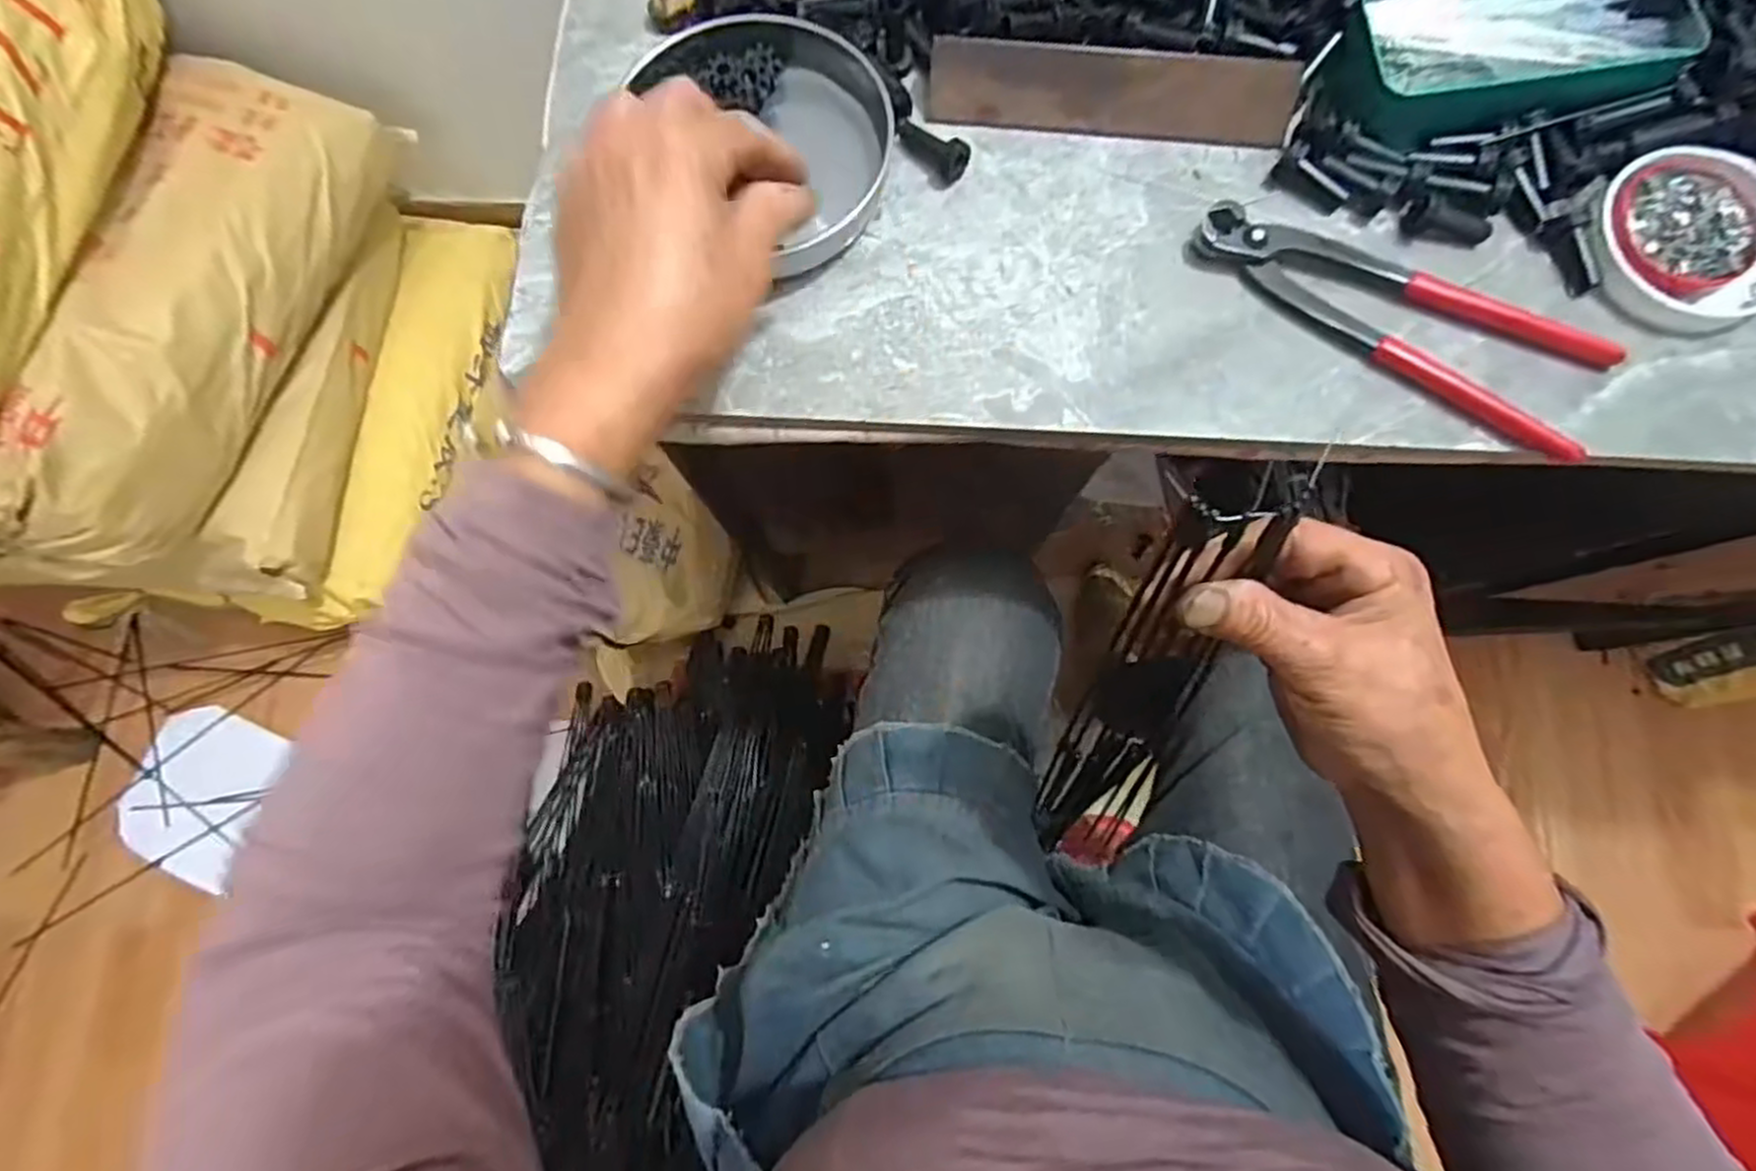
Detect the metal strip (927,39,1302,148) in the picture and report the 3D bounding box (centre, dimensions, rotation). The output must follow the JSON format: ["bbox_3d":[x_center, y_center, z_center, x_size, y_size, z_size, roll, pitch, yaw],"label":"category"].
[{"bbox_3d":[0.117,-0.246,0.375,0.178,0.035,0.008,5,41,0],"label":"metal strip"}]

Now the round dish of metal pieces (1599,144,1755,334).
[{"bbox_3d":[0.383,-0.162,0.351,0.089,0.016,0.087,0,78,2],"label":"round dish of metal pieces"}]

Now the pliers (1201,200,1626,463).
[{"bbox_3d":[0.242,-0.128,0.351,0.191,0.017,0.060,29,80,8],"label":"pliers"}]

